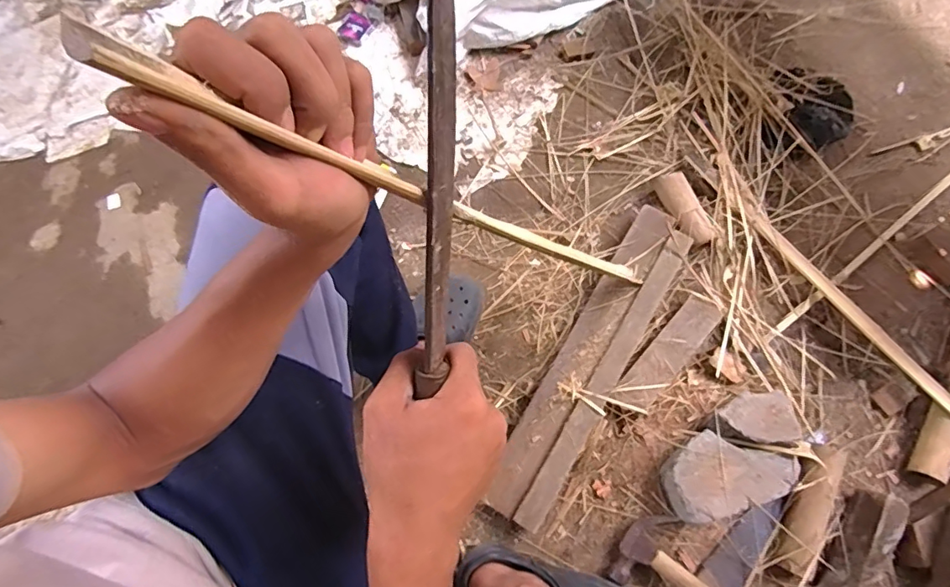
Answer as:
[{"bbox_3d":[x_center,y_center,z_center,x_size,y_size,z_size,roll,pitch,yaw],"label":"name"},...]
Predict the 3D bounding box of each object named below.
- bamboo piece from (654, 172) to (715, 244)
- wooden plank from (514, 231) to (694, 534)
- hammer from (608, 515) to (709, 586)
[{"bbox_3d":[0.357,-0.145,0.875,0.056,0.051,0.144,-20,74,-4],"label":"bamboo piece"},{"bbox_3d":[0.205,0.123,0.784,0.042,0.023,0.509,30,77,9],"label":"wooden plank"},{"bbox_3d":[0.301,0.406,0.695,0.211,0.031,0.116,32,77,30],"label":"hammer"}]

